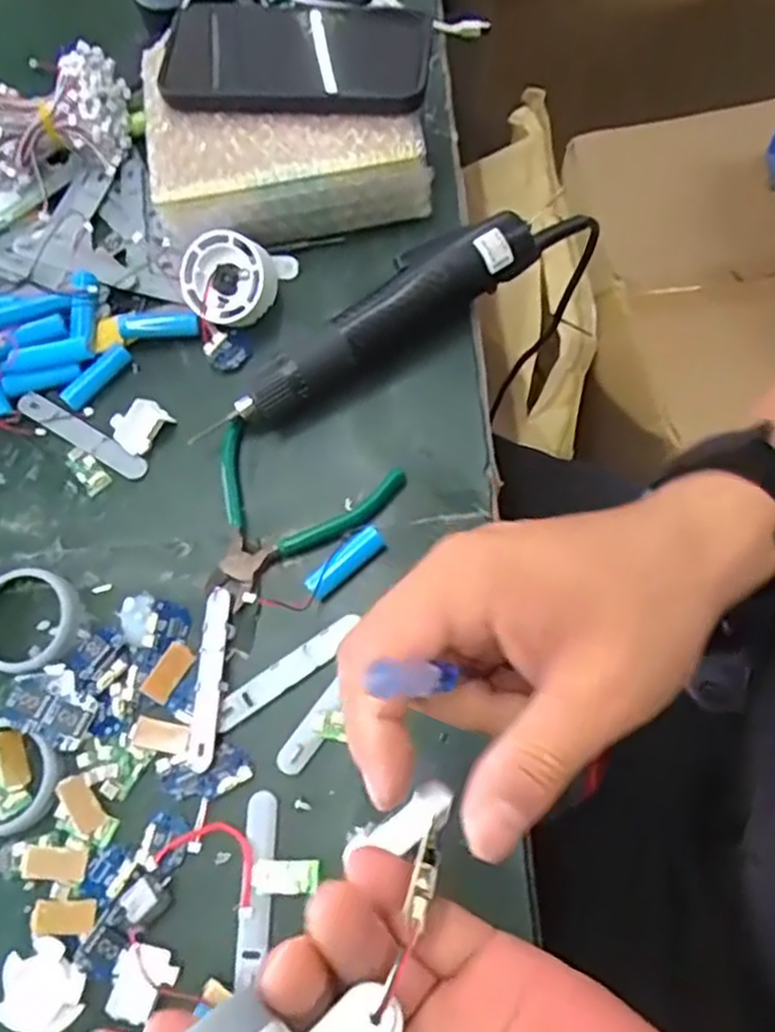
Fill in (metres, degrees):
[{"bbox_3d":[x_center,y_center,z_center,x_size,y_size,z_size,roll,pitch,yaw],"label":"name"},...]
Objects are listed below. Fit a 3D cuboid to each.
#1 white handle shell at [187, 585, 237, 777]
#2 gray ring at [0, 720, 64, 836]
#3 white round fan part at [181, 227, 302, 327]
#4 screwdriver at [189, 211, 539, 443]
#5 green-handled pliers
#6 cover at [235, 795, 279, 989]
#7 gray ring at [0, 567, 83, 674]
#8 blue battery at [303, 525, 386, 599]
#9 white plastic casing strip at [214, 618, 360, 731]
[{"bbox_3d":[-0.095,0.086,0.405,0.017,0.007,0.093,3,71,3],"label":"white handle shell"},{"bbox_3d":[-0.201,0.137,0.393,0.059,0.008,0.053,23,73,9],"label":"gray ring"},{"bbox_3d":[-0.097,-0.150,0.479,0.056,0.045,0.058,32,103,0],"label":"white round fan part"},{"bbox_3d":[-0.007,-0.112,0.454,0.214,0.050,0.042,-33,73,-9],"label":"screwdriver"},{"bbox_3d":[-0.045,-0.006,0.431,0.105,0.012,0.096,1,71,2],"label":"green-handled pliers"},{"bbox_3d":[-0.064,0.182,0.373,0.015,0.007,0.085,0,71,2],"label":"cover"},{"bbox_3d":[-0.202,0.058,0.422,0.060,0.011,0.057,-1,71,2],"label":"gray ring"},{"bbox_3d":[-0.024,0.025,0.419,0.050,0.014,0.018,-42,75,-12],"label":"blue battery"},{"bbox_3d":[-0.053,0.084,0.406,0.088,0.004,0.015,-34,73,-9],"label":"white plastic casing strip"}]

